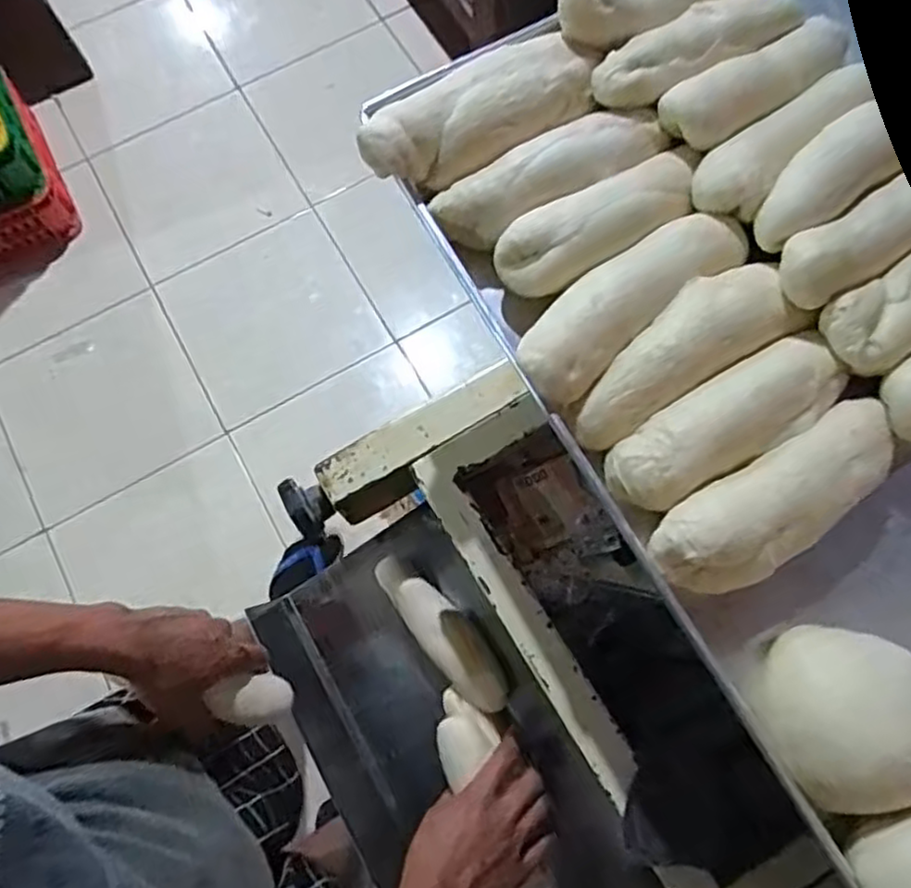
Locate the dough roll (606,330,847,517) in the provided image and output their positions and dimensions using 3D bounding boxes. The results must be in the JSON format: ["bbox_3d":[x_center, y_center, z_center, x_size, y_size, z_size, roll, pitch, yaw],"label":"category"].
[{"bbox_3d":[0.145,-0.012,0.366,0.135,0.028,0.046,-30,74,-7],"label":"dough roll"}]

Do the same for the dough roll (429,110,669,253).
[{"bbox_3d":[0.058,-0.160,0.412,0.143,0.032,0.039,-26,73,-6],"label":"dough roll"}]

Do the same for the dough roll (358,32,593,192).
[{"bbox_3d":[0.013,-0.198,0.411,0.141,0.032,0.056,-30,74,-7],"label":"dough roll"}]

